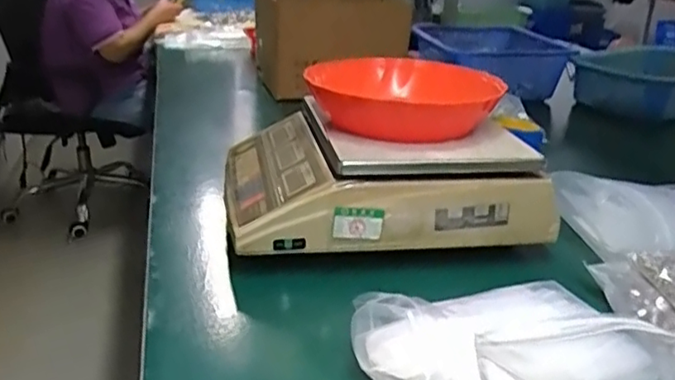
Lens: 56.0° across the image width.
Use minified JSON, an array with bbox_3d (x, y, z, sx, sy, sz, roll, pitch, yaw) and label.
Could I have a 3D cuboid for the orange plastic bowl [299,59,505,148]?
[{"bbox_3d":[0.064,-0.097,0.657,0.183,0.064,0.163,21,29,41],"label":"orange plastic bowl"}]

